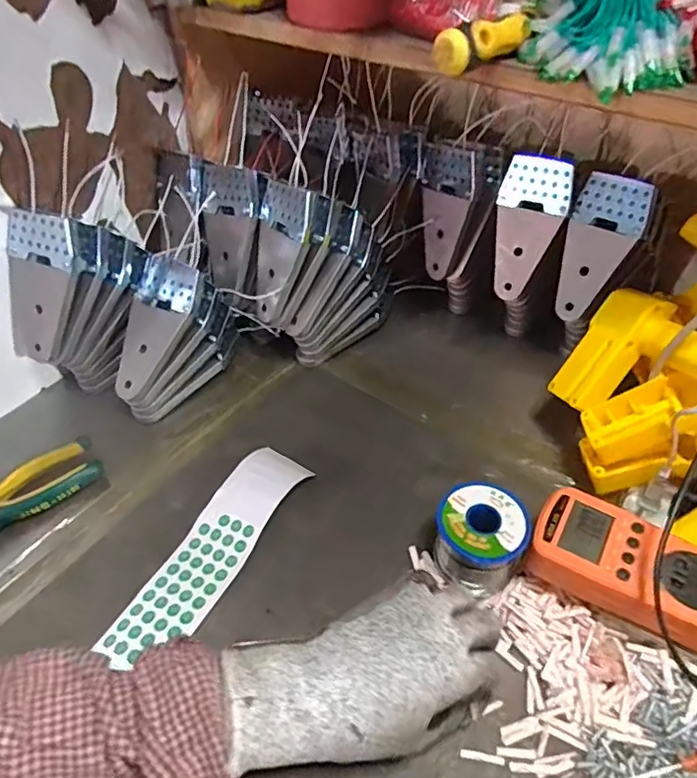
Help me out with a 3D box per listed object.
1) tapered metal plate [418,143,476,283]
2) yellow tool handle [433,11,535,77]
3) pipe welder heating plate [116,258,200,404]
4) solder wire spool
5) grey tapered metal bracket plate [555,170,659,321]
[{"bbox_3d":[0.100,-0.182,0.582,0.012,0.133,0.064,-18,37,-33],"label":"tapered metal plate"},{"bbox_3d":[0.090,-0.226,0.365,0.068,0.025,0.024,-27,51,-24],"label":"yellow tool handle"},{"bbox_3d":[-0.189,-0.060,0.544,0.068,0.016,0.146,13,80,22],"label":"pipe welder heating plate"},{"bbox_3d":[0.100,0.115,0.430,0.063,0.061,0.060,1,44,-1],"label":"solder wire spool"},{"bbox_3d":[0.239,-0.134,0.541,0.066,0.135,0.010,30,29,27],"label":"grey tapered metal bracket plate"}]

